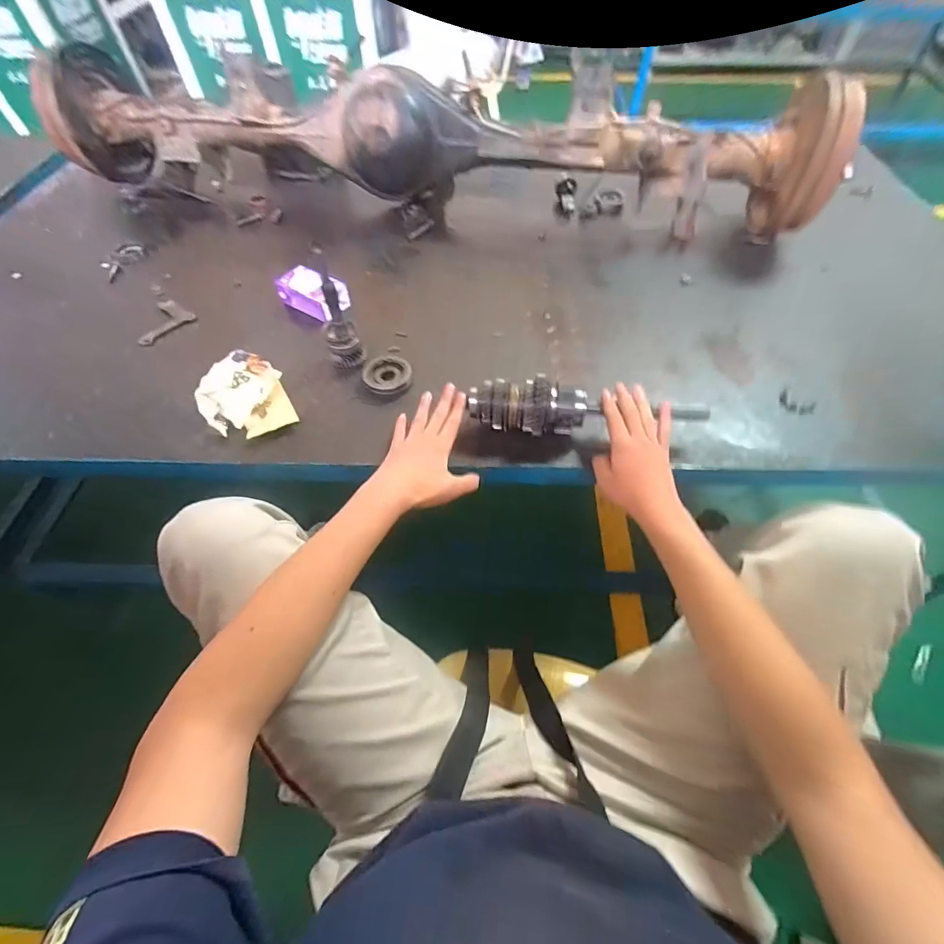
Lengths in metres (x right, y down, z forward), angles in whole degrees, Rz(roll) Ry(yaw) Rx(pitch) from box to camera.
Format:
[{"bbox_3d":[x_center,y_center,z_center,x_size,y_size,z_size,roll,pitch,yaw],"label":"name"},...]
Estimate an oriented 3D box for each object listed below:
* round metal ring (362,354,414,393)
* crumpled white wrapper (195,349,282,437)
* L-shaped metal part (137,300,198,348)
[{"bbox_3d":[-0.127,-0.145,0.633,0.069,0.015,0.079,-30,62,-18],"label":"round metal ring"},{"bbox_3d":[-0.326,-0.116,0.598,0.074,0.052,0.128,24,61,14],"label":"crumpled white wrapper"},{"bbox_3d":[-0.520,-0.248,0.716,0.066,0.013,0.095,26,61,16],"label":"L-shaped metal part"}]

